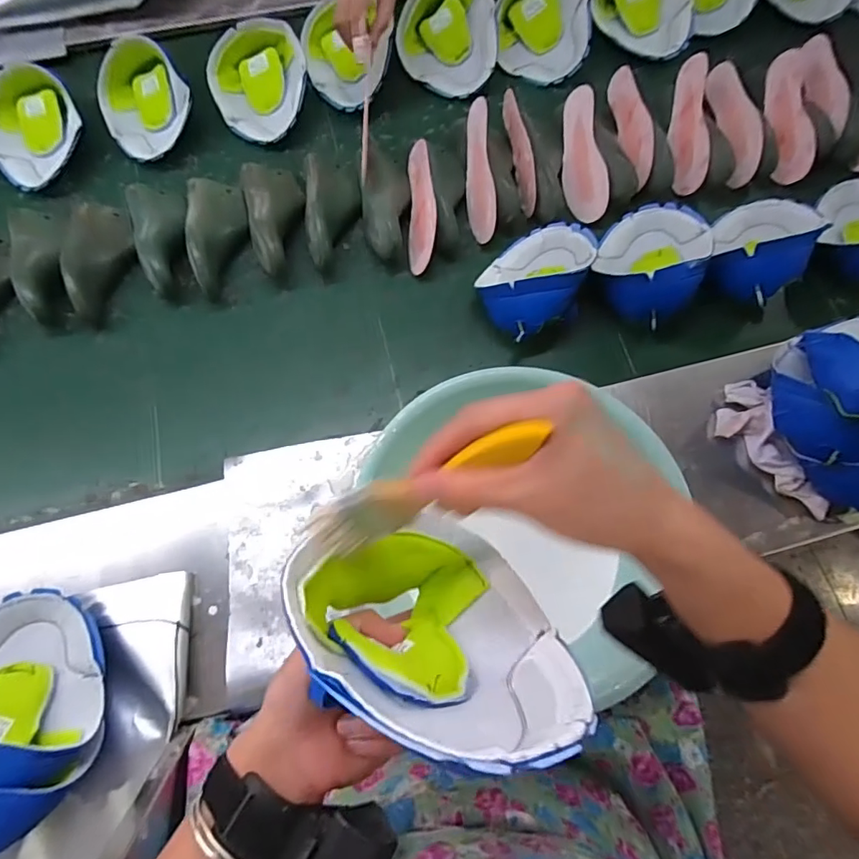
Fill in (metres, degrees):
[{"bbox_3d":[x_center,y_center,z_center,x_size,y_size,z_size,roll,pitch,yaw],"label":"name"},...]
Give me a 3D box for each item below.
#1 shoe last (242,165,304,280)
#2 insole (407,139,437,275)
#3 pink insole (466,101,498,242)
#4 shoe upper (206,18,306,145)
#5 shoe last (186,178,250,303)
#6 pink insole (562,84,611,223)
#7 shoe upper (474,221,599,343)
[{"bbox_3d":[-0.214,-0.298,0.712,0.082,0.054,0.185,-13,73,-5],"label":"shoe last"},{"bbox_3d":[-0.010,-0.309,0.706,0.010,0.060,0.183,4,80,-37],"label":"insole"},{"bbox_3d":[0.070,-0.358,0.717,0.010,0.063,0.181,-8,96,-30],"label":"pink insole"},{"bbox_3d":[-0.257,-0.523,0.772,0.147,0.068,0.159,-8,73,-3],"label":"shoe upper"},{"bbox_3d":[-0.289,-0.273,0.702,0.079,0.060,0.182,-12,73,-4],"label":"shoe last"},{"bbox_3d":[0.219,-0.391,0.735,0.006,0.066,0.183,-9,90,-40],"label":"pink insole"},{"bbox_3d":[0.141,-0.208,0.668,0.131,0.086,0.187,20,73,6],"label":"shoe upper"}]

